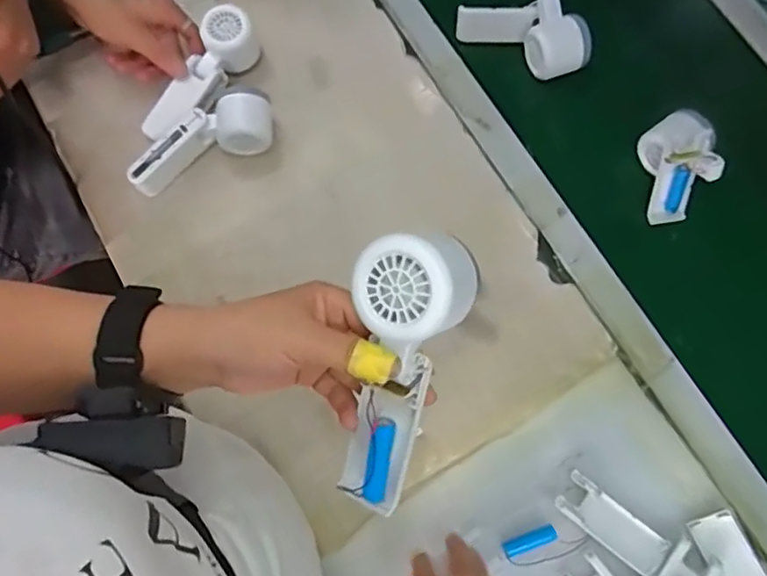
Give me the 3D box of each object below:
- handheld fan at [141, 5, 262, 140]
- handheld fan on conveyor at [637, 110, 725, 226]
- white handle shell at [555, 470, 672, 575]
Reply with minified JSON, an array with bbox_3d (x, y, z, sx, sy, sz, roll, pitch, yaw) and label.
[{"bbox_3d":[-0.203,-0.231,0.655,0.062,0.049,0.166,35,77,8],"label":"handheld fan"},{"bbox_3d":[0.303,-0.128,0.607,0.056,0.083,0.095,-12,75,-4],"label":"handheld fan on conveyor"},{"bbox_3d":[0.211,0.218,0.548,0.102,0.012,0.040,38,77,9],"label":"white handle shell"}]

